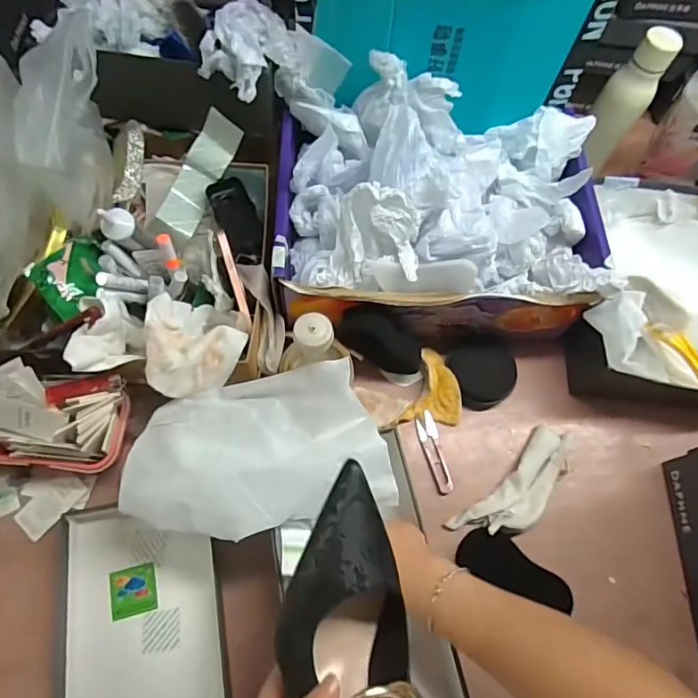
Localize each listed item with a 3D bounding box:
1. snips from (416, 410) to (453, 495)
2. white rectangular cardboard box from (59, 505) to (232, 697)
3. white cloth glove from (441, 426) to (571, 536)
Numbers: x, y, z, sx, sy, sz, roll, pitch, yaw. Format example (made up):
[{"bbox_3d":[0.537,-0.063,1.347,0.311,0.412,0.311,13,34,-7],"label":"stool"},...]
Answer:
[{"bbox_3d":[0.109,0.132,0.635,0.026,0.010,0.104,-10,68,-7],"label":"snips"},{"bbox_3d":[-0.214,0.317,0.525,0.164,0.036,0.303,-9,68,-7],"label":"white rectangular cardboard box"},{"bbox_3d":[0.212,0.169,0.604,0.184,0.040,0.064,-40,75,-18],"label":"white cloth glove"}]

